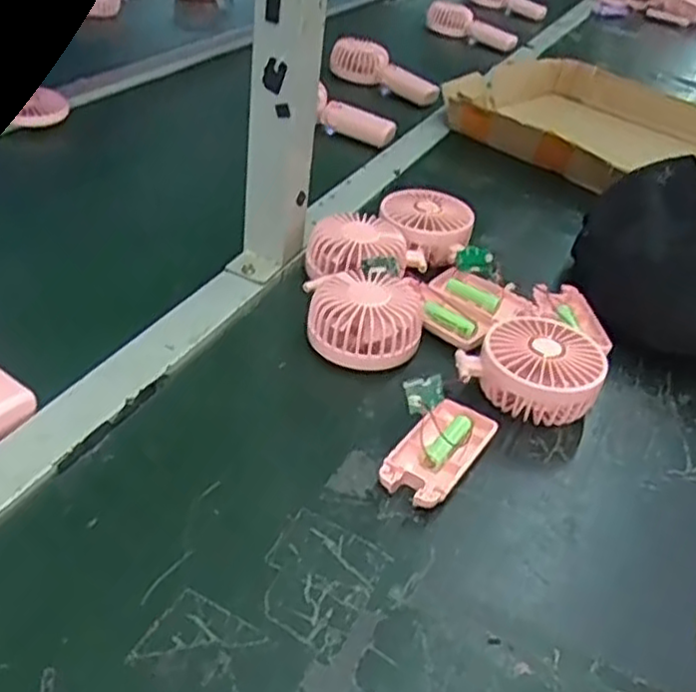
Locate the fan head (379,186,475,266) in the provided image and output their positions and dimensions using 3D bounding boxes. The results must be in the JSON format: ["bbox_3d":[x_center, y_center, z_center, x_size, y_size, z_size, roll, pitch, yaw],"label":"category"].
[{"bbox_3d":[0.074,-0.113,0.711,0.089,0.045,0.091,11,36,6],"label":"fan head"}]

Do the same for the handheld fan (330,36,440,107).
[{"bbox_3d":[0.058,-0.406,1.095,0.210,0.063,0.033,34,44,32],"label":"handheld fan"}]

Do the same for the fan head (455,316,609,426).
[{"bbox_3d":[0.140,0.014,0.552,0.101,0.050,0.090,24,40,22],"label":"fan head"}]

